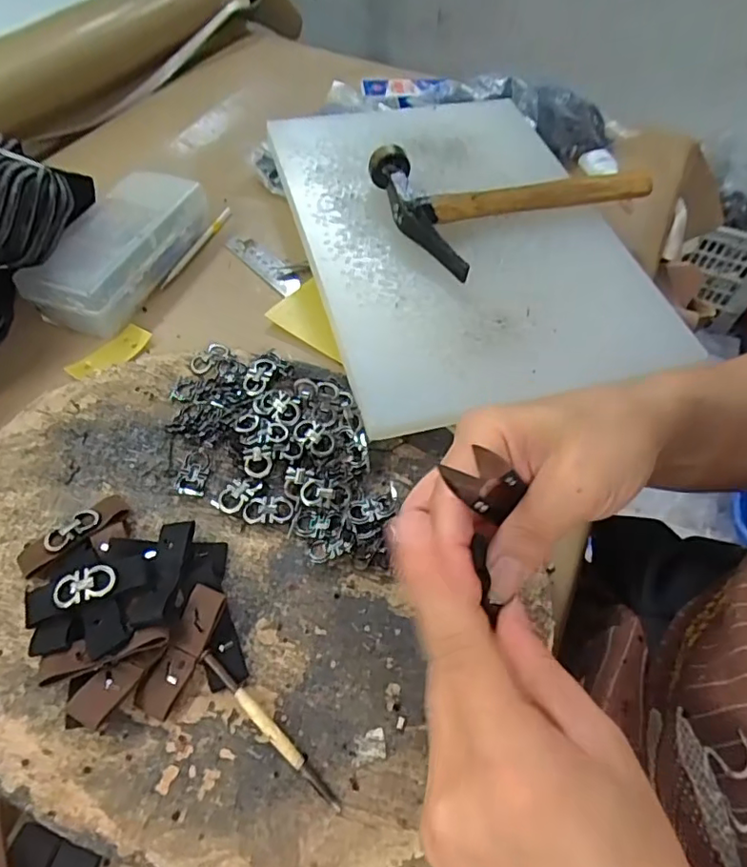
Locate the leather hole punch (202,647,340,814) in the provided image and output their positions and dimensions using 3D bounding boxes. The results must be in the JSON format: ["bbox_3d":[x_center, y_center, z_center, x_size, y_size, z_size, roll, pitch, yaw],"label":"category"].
[{"bbox_3d":[-0.051,0.140,0.270,0.095,0.009,0.007,38,62,22],"label":"leather hole punch"}]

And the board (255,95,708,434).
[{"bbox_3d":[0.075,-0.176,0.476,0.263,0.032,0.360,-9,57,-13],"label":"board"}]

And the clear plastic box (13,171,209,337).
[{"bbox_3d":[-0.205,-0.152,0.469,0.076,0.052,0.166,17,56,11],"label":"clear plastic box"}]

